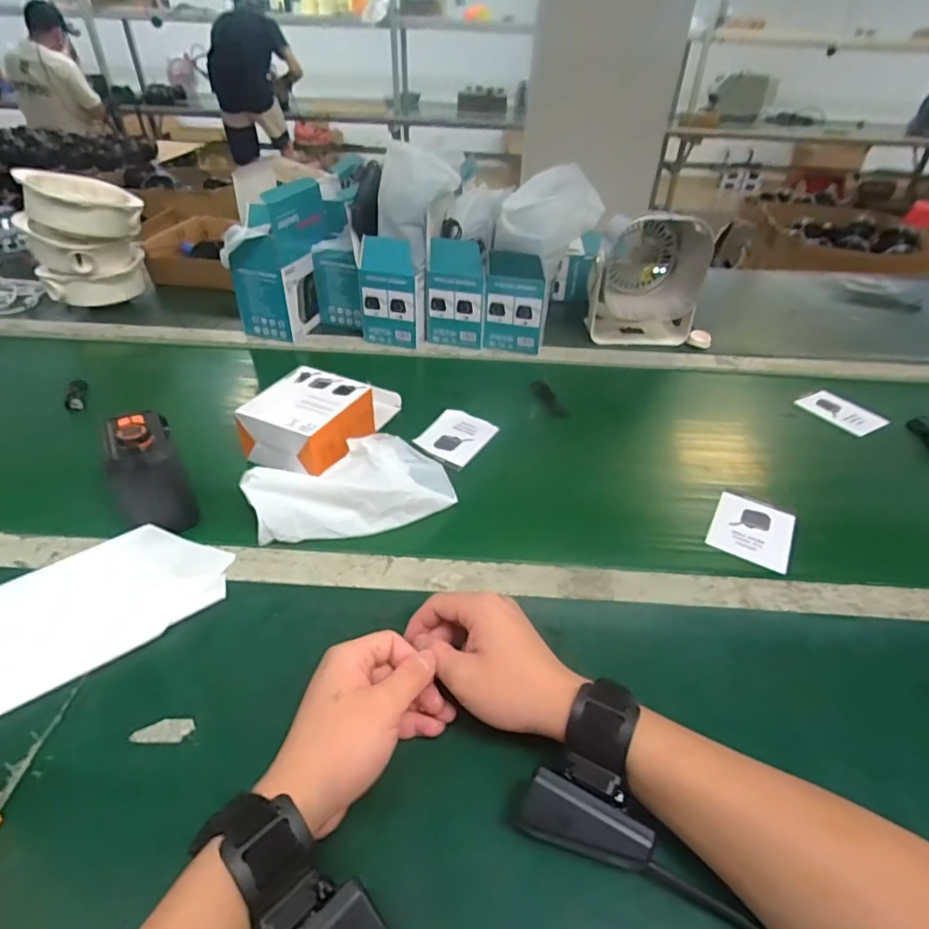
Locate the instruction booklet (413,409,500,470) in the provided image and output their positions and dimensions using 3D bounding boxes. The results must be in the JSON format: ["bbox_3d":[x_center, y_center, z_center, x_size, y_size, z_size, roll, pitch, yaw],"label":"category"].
[{"bbox_3d":[-0.014,-0.033,0.639,0.078,0.009,0.103,17,39,22],"label":"instruction booklet"}]

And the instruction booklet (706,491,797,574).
[{"bbox_3d":[0.281,0.064,0.524,0.071,0.008,0.089,21,41,24],"label":"instruction booklet"}]

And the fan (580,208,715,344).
[{"bbox_3d":[0.284,-0.290,0.843,0.158,0.175,0.152,10,37,11],"label":"fan"}]

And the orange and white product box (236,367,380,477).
[{"bbox_3d":[-0.167,-0.048,0.590,0.102,0.057,0.113,16,39,18],"label":"orange and white product box"}]

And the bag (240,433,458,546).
[{"bbox_3d":[-0.103,0.019,0.514,0.183,0.051,0.105,-24,44,-31],"label":"bag"}]

